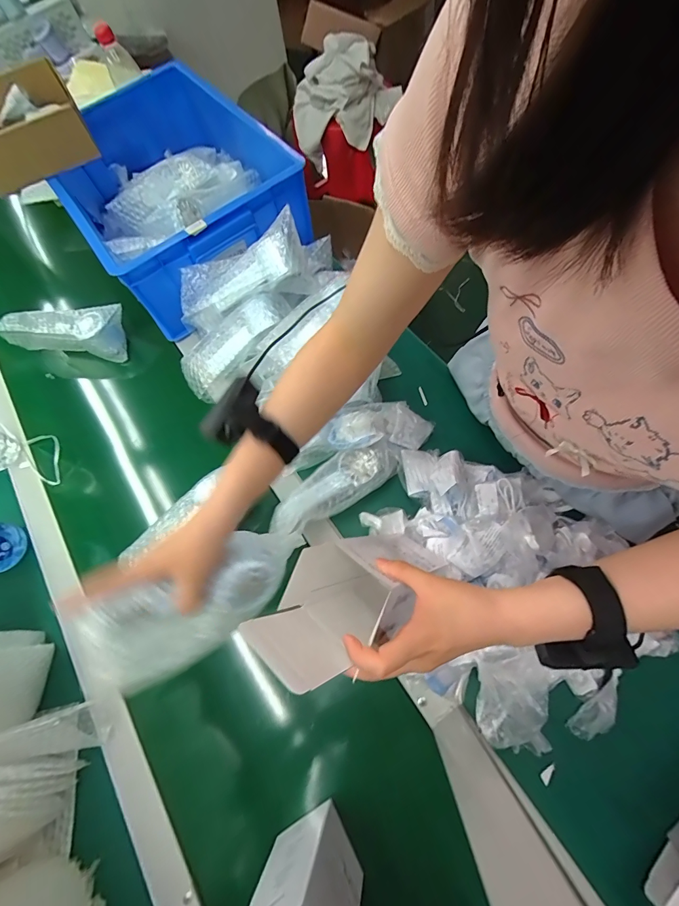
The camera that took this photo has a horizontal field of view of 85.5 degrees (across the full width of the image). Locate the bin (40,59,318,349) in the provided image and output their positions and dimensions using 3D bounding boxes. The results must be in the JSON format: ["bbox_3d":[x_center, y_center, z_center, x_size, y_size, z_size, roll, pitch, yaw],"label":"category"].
[{"bbox_3d":[-0.297,-0.488,0.677,0.353,0.151,0.421,-37,72,-11],"label":"bin"}]

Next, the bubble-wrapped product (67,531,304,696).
[{"bbox_3d":[-0.122,0.132,0.338,0.196,0.037,0.078,-26,70,-25],"label":"bubble-wrapped product"}]

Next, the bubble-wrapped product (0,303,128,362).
[{"bbox_3d":[-0.492,-0.220,0.670,0.204,0.068,0.068,1,69,3],"label":"bubble-wrapped product"}]

